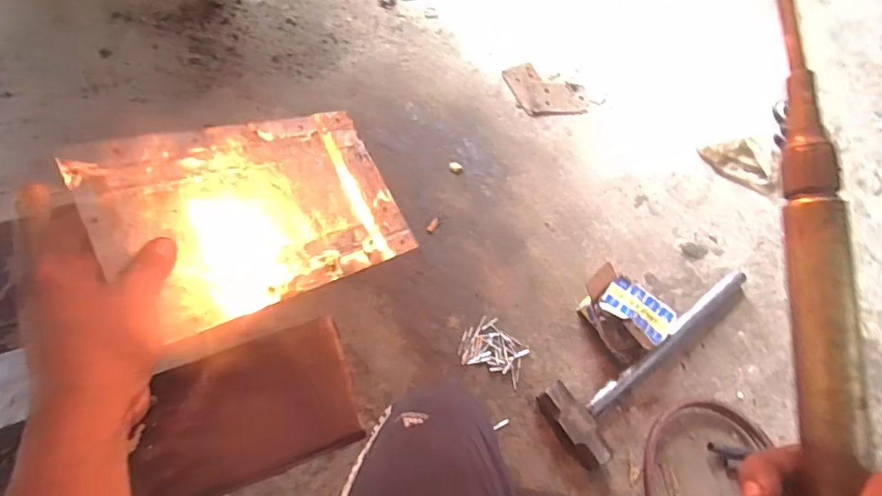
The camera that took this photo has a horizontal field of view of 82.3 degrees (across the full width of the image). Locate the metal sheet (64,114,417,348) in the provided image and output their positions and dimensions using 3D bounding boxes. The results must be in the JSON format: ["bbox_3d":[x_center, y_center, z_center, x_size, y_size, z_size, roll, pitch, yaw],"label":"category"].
[{"bbox_3d":[-0.151,-0.036,0.435,0.246,0.009,0.163,-24,82,-41],"label":"metal sheet"}]

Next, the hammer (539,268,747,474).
[{"bbox_3d":[0.393,0.188,0.898,0.470,0.064,0.143,-32,73,-16],"label":"hammer"}]

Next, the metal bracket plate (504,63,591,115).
[{"bbox_3d":[0.239,-0.361,1.151,0.171,0.006,0.139,-4,70,-2],"label":"metal bracket plate"}]

